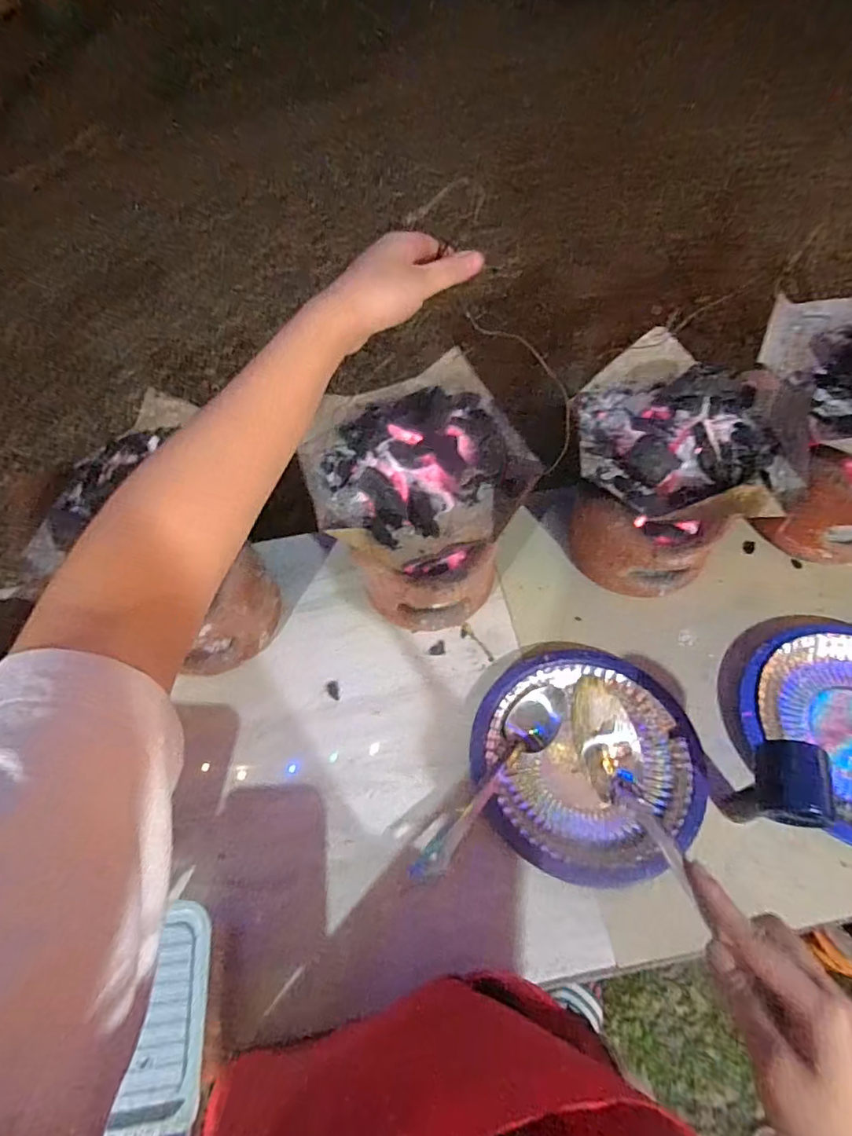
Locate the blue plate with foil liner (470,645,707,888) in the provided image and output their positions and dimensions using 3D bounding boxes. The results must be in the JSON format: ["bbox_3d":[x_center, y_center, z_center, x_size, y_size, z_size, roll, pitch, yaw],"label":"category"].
[{"bbox_3d":[0.185,0.212,0.631,0.248,0.031,0.263,-2,57,3],"label":"blue plate with foil liner"}]

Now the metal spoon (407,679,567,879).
[{"bbox_3d":[0.081,0.236,0.612,0.059,0.043,0.261,30,64,21],"label":"metal spoon"}]

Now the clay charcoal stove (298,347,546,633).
[{"bbox_3d":[-0.009,-0.079,0.685,0.236,0.277,0.251,-2,57,3],"label":"clay charcoal stove"}]

